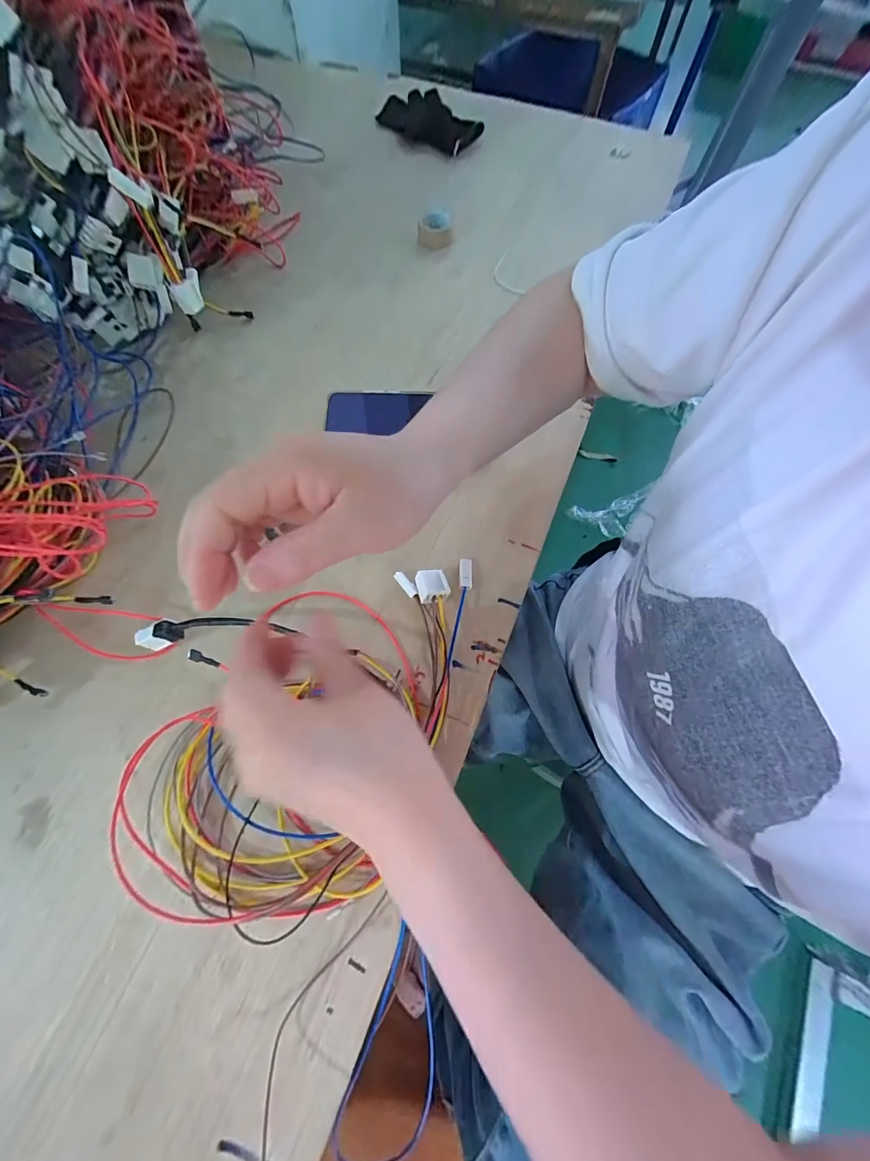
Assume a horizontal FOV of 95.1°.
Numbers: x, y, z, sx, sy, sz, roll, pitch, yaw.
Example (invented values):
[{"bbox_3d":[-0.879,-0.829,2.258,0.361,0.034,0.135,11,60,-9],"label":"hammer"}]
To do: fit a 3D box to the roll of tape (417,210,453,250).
[{"bbox_3d":[0.000,-0.445,0.499,0.045,0.020,0.045,0,70,-1],"label":"roll of tape"}]

